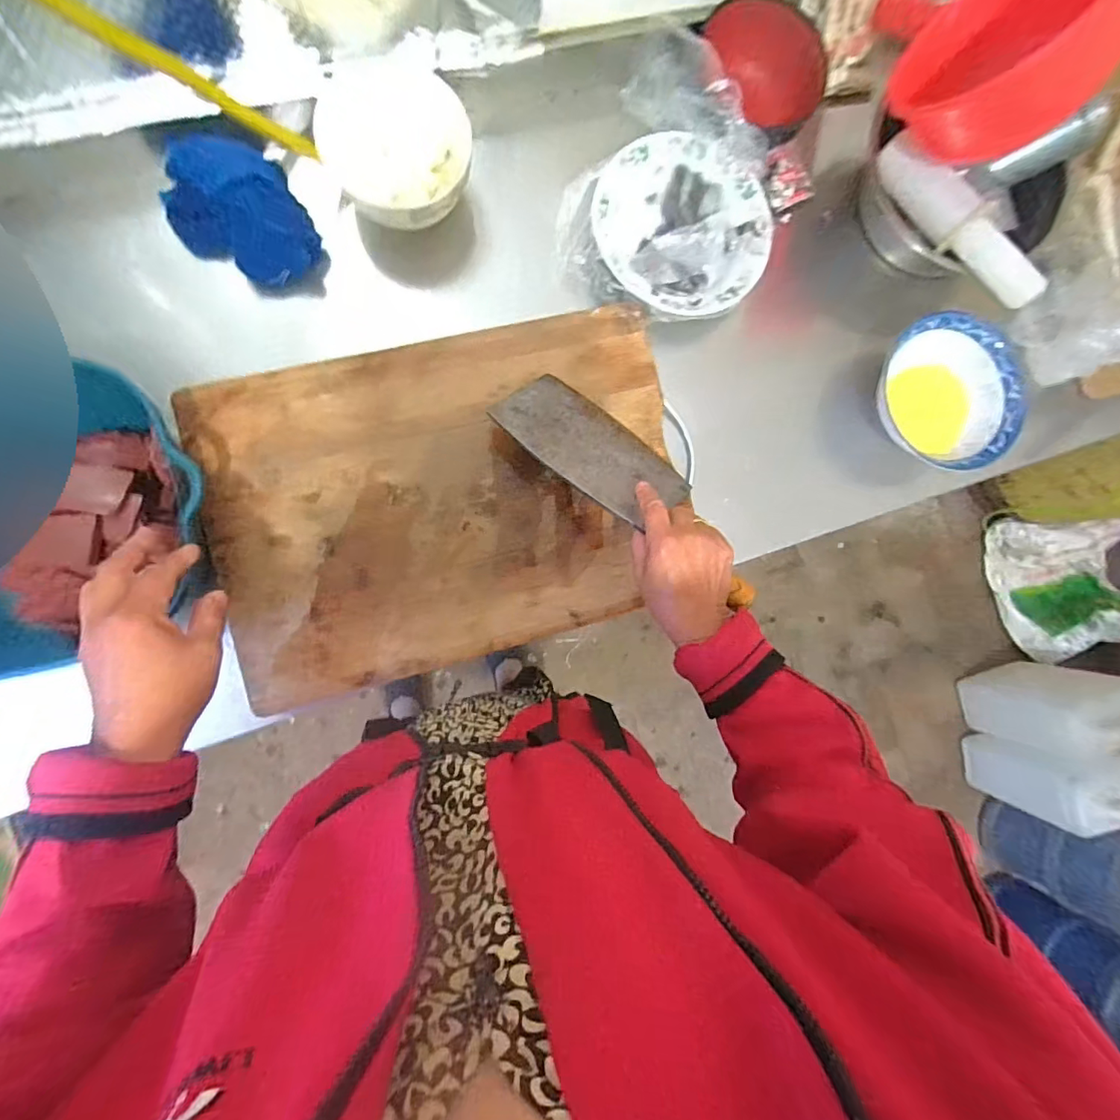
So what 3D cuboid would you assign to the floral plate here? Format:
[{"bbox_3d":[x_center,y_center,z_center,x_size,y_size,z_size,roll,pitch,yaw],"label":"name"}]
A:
[{"bbox_3d":[0.138,-0.374,0.555,0.197,0.028,0.188,26,85,-6],"label":"floral plate"}]

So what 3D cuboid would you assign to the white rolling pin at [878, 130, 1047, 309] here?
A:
[{"bbox_3d":[0.452,-0.384,0.562,0.035,0.046,0.237,-39,93,-8],"label":"white rolling pin"}]

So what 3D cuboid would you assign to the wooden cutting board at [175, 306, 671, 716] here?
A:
[{"bbox_3d":[-0.113,-0.069,0.528,0.477,0.019,0.340,-15,90,-5],"label":"wooden cutting board"}]

